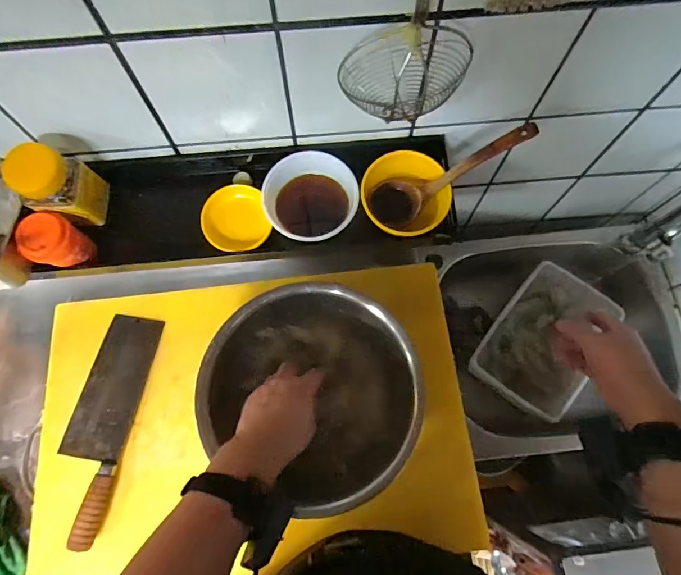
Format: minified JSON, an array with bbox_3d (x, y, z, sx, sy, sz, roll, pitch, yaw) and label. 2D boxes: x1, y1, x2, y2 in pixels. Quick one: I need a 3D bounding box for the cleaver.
[{"bbox_3d":[-0.324,0.178,0.567,0.083,0.026,0.288,8,72,3],"label":"cleaver"}]

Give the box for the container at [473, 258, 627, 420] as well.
[{"bbox_3d":[0.358,0.093,0.742,0.158,0.066,0.239,37,76,12],"label":"container"}]

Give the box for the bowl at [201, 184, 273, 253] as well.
[{"bbox_3d":[-0.132,-0.086,0.541,0.082,0.033,0.082,0,94,3],"label":"bowl"}]

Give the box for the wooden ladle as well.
[{"bbox_3d":[0.129,-0.135,0.496,0.199,0.044,0.056,-23,70,27],"label":"wooden ladle"}]

